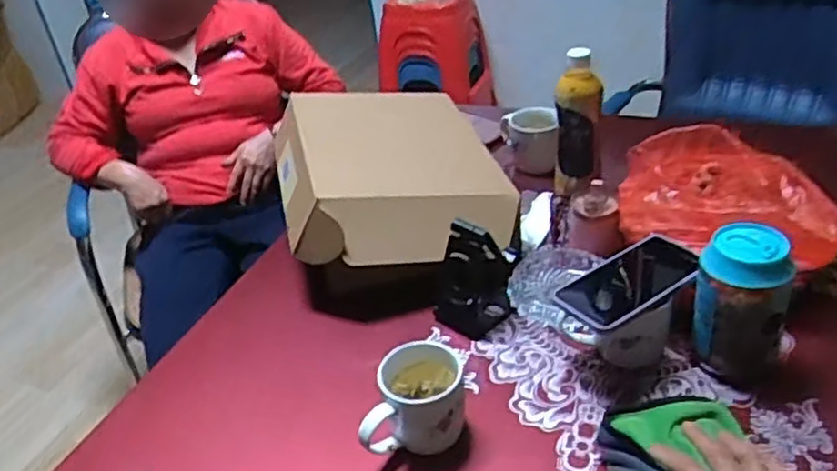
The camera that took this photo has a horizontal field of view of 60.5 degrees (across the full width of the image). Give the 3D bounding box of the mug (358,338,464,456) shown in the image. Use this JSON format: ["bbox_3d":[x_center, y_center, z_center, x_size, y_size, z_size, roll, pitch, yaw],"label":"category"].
[{"bbox_3d":[-0.005,0.157,0.687,0.103,0.072,0.080,-9,34,-4],"label":"mug"}]

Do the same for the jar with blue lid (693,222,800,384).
[{"bbox_3d":[0.318,0.066,0.706,0.088,0.140,0.072,10,37,23],"label":"jar with blue lid"}]

